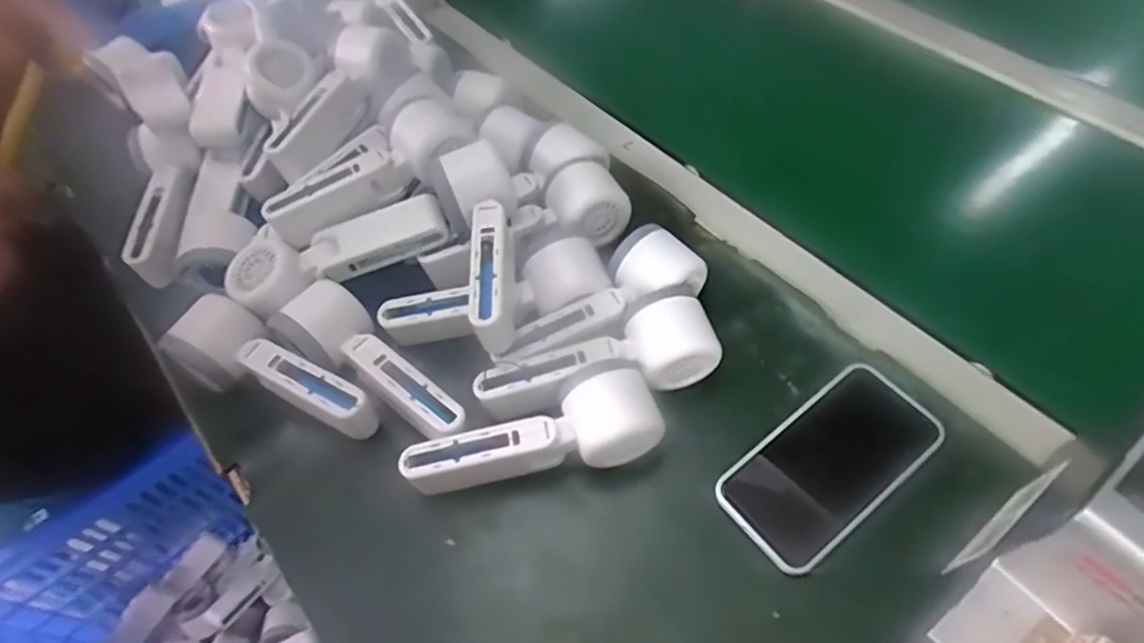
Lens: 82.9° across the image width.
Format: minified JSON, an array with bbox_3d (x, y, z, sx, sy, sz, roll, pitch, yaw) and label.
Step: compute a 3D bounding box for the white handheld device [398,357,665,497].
[{"bbox_3d":[-0.025,0.080,0.421,0.165,0.051,0.059,-19,57,-8],"label":"white handheld device"}]

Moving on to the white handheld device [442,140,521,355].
[{"bbox_3d":[-0.058,-0.052,0.461,0.048,0.056,0.157,-11,56,-3],"label":"white handheld device"}]

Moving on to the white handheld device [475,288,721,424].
[{"bbox_3d":[0.018,0.033,0.450,0.164,0.050,0.068,-22,57,-10],"label":"white handheld device"}]

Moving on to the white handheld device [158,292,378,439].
[{"bbox_3d":[-0.210,0.040,0.461,0.152,0.059,0.053,22,61,18],"label":"white handheld device"}]

